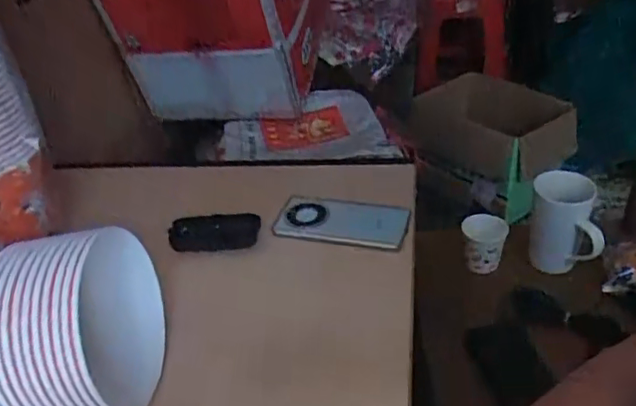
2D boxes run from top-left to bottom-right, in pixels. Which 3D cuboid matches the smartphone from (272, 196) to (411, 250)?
[{"bbox_3d":[0.031,0.021,0.737,0.165,0.017,0.078,5,37,9],"label":"smartphone"}]

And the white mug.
[{"bbox_3d":[0.376,0.027,0.887,0.092,0.115,0.077,1,36,9],"label":"white mug"}]

